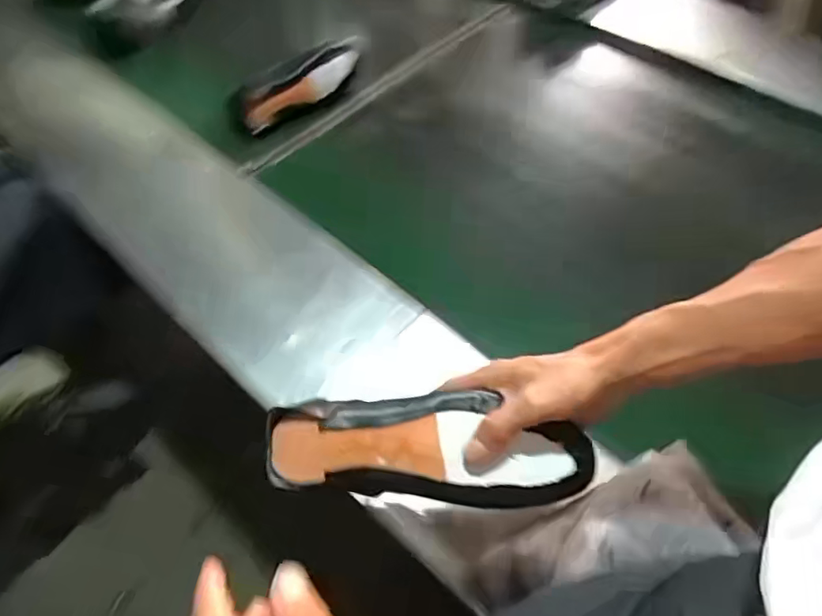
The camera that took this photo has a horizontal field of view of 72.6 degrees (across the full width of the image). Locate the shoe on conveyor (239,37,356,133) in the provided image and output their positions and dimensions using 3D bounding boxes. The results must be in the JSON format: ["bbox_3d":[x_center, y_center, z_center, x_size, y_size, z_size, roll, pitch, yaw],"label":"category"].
[{"bbox_3d":[-0.208,-0.418,1.027,0.245,0.077,0.074,-35,61,-20],"label":"shoe on conveyor"}]

